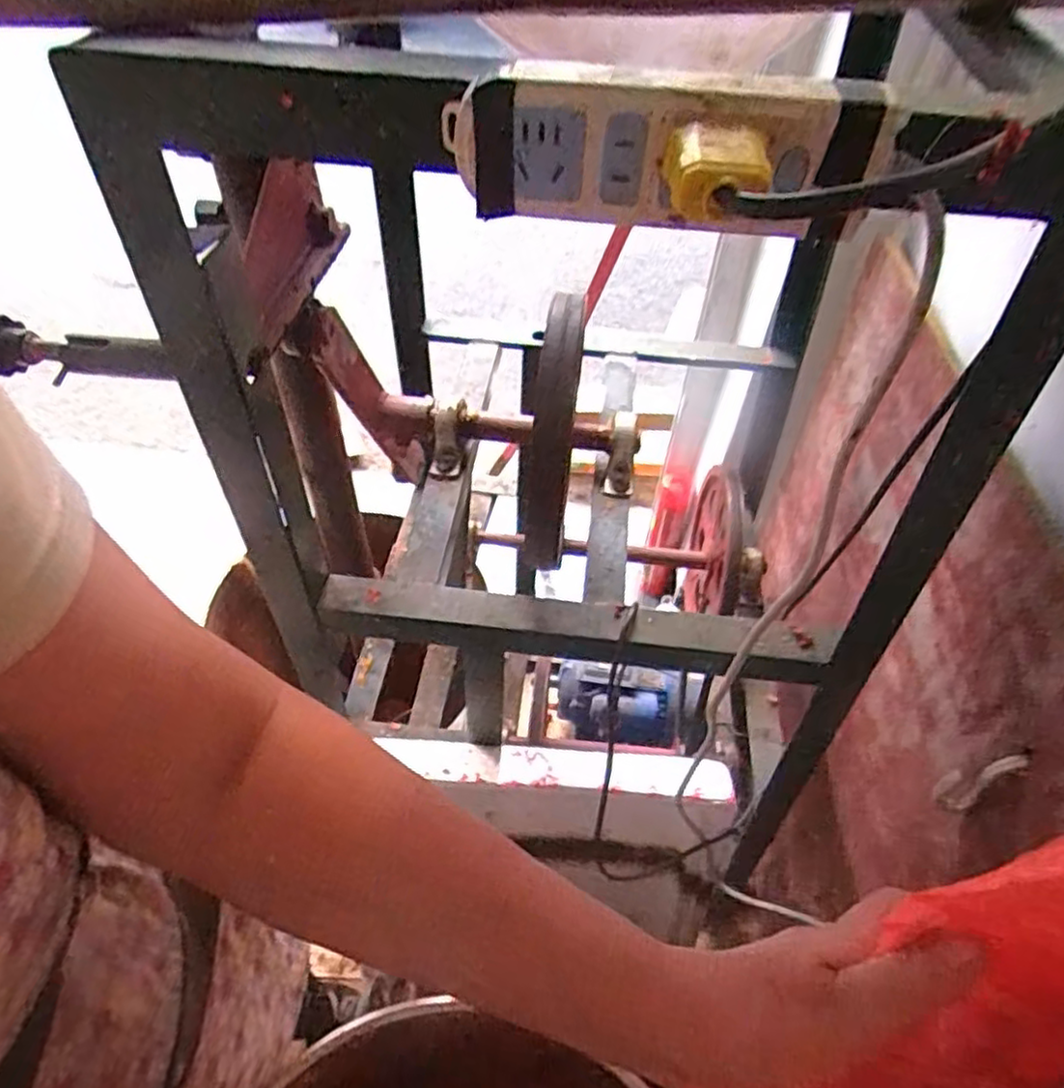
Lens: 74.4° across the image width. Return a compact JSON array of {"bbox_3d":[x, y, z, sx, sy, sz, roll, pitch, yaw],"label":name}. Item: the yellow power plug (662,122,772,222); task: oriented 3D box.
[{"bbox_3d":[0.067,-0.136,0.258,0.039,0.024,0.035,14,51,9],"label":"yellow power plug"}]

